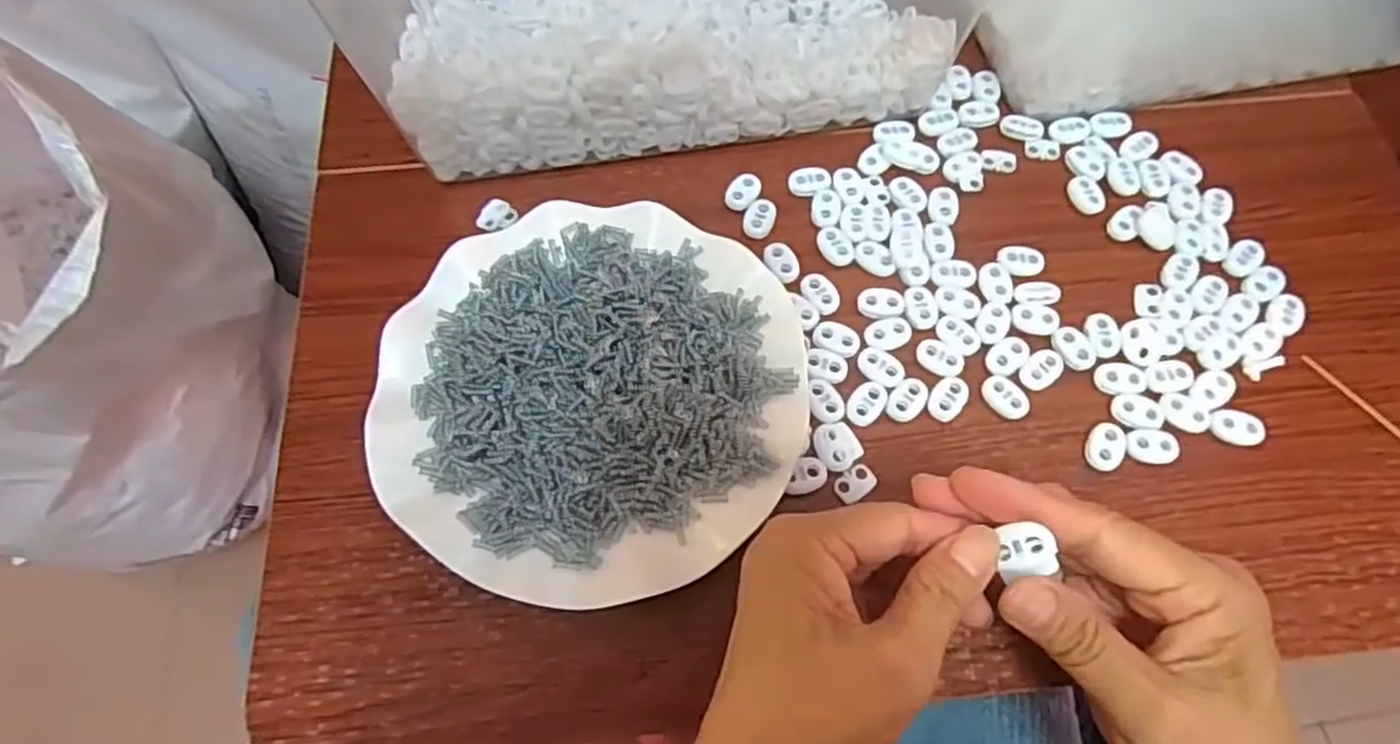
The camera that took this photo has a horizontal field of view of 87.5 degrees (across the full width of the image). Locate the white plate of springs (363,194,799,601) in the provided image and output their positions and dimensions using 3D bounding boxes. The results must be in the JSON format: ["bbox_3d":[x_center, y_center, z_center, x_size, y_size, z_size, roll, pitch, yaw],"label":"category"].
[{"bbox_3d":[-0.045,0.006,0.330,0.182,0.024,0.180,0,67,0],"label":"white plate of springs"}]

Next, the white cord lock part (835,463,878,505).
[{"bbox_3d":[0.069,0.050,0.326,0.019,0.004,0.012,-33,71,-13],"label":"white cord lock part"}]

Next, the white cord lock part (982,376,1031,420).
[{"bbox_3d":[0.142,0.012,0.339,0.015,0.004,0.023,-42,74,-16],"label":"white cord lock part"}]

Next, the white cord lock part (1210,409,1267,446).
[{"bbox_3d":[0.245,0.025,0.334,0.023,0.007,0.016,12,68,5],"label":"white cord lock part"}]

